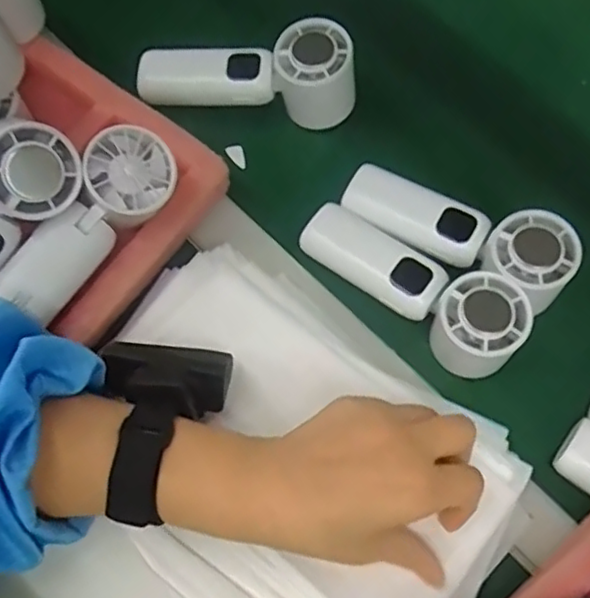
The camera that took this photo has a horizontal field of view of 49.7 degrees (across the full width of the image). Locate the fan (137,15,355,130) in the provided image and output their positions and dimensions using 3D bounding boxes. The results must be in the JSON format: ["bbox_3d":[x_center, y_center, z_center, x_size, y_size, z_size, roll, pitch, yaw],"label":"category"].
[{"bbox_3d":[-0.035,-0.159,0.461,0.151,0.060,0.050,-2,73,1],"label":"fan"}]

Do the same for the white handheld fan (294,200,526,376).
[{"bbox_3d":[0.077,-0.014,0.414,0.152,0.048,0.053,39,78,12],"label":"white handheld fan"}]

